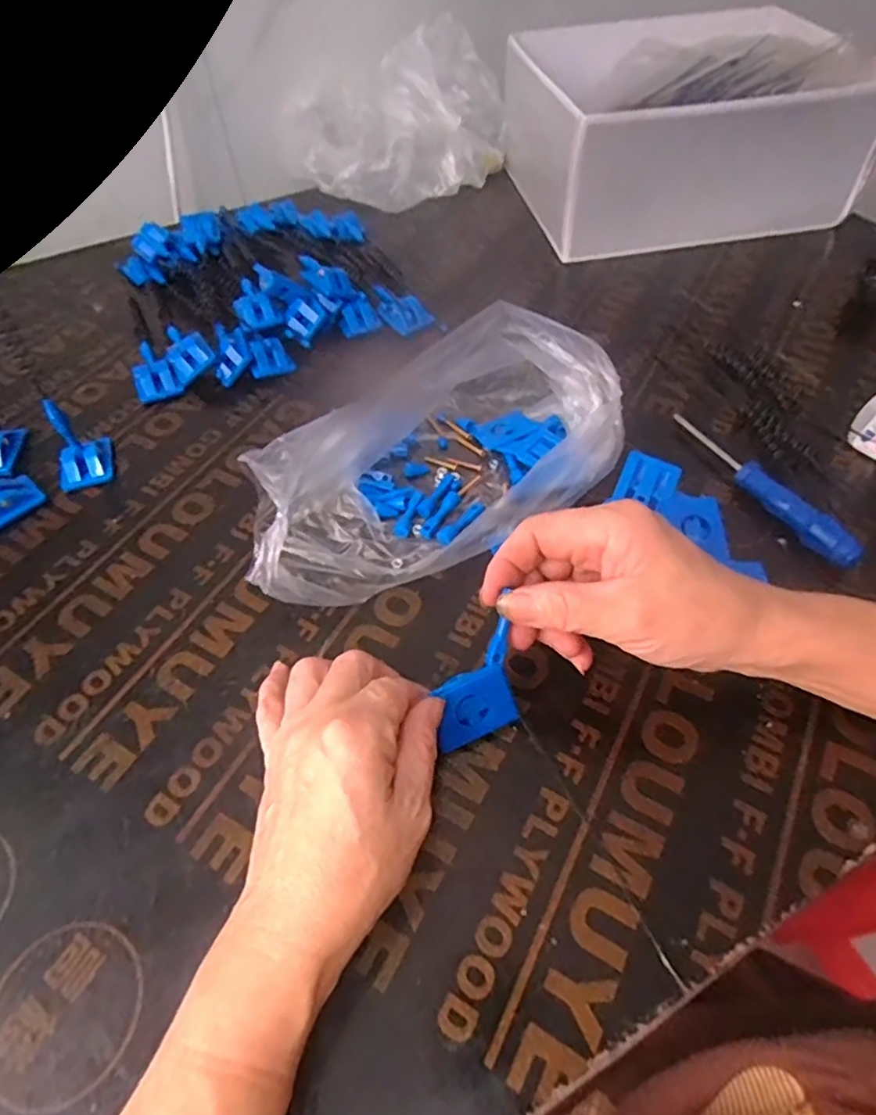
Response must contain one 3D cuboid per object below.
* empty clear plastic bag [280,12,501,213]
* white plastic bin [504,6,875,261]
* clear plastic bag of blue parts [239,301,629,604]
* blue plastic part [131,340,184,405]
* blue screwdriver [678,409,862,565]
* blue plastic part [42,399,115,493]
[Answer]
[{"bbox_3d":[-0.050,-0.472,0.679,0.237,0.121,0.134,5,53,7],"label":"empty clear plastic bag"},{"bbox_3d":[0.235,-0.423,0.622,0.280,0.129,0.232,-10,53,-4],"label":"white plastic bin"},{"bbox_3d":[-0.007,-0.070,0.397,0.244,0.081,0.131,-26,56,-16],"label":"clear plastic bag of blue parts"},{"bbox_3d":[-0.234,-0.153,0.514,0.032,0.020,0.062,-26,56,-16],"label":"blue plastic part"},{"bbox_3d":[0.207,-0.048,0.409,0.015,0.021,0.149,-25,56,-16],"label":"blue screwdriver"},{"bbox_3d":[-0.252,-0.079,0.435,0.032,0.056,0.036,-14,53,-8],"label":"blue plastic part"}]

